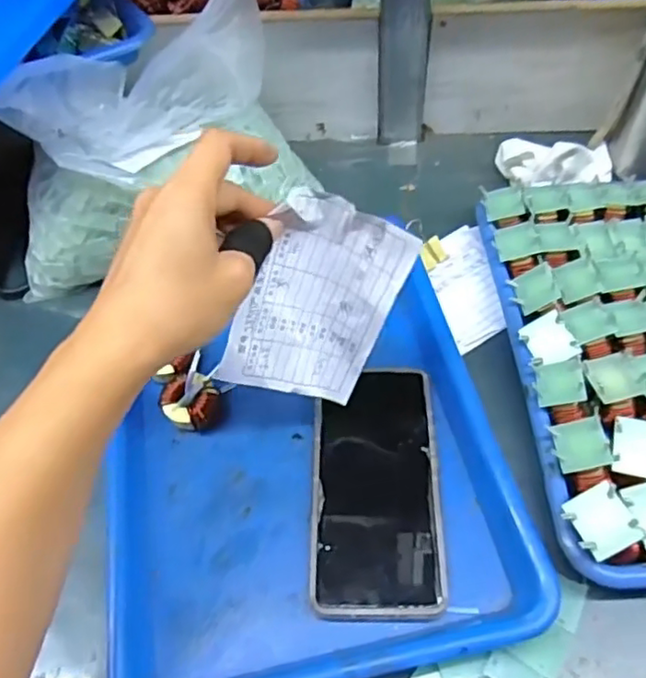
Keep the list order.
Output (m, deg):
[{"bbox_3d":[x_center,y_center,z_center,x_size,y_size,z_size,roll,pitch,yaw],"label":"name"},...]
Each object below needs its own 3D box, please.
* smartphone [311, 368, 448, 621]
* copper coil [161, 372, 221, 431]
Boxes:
[{"bbox_3d":[0.035,0.091,0.412,0.078,0.016,0.168,0,54,3],"label":"smartphone"},{"bbox_3d":[-0.092,0.046,0.449,0.038,0.026,0.039,-2,54,2],"label":"copper coil"}]

